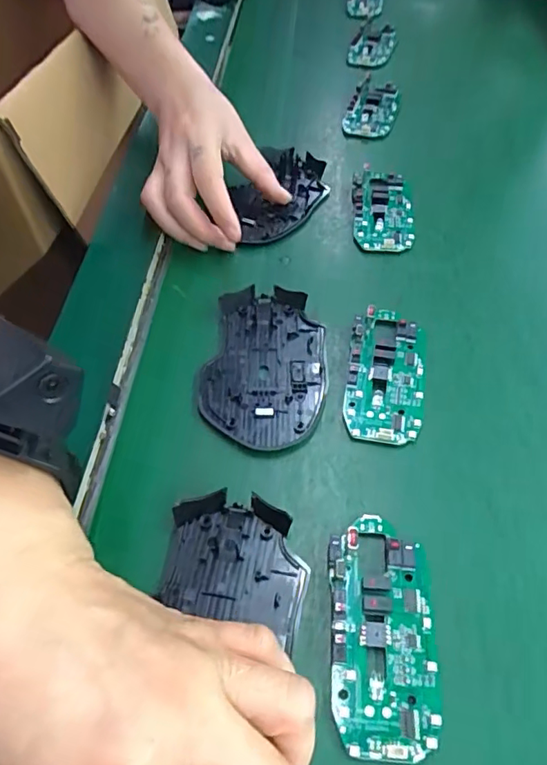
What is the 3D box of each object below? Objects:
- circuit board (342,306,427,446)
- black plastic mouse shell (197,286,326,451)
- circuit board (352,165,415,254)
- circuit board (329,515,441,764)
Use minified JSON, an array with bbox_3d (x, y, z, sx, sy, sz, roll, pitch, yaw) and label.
[{"bbox_3d":[0.068,-0.007,0.317,0.045,0.012,0.091,8,54,8],"label":"circuit board"},{"bbox_3d":[-0.004,-0.012,0.322,0.072,0.014,0.111,7,54,8],"label":"black plastic mouse shell"},{"bbox_3d":[0.086,-0.136,0.418,0.047,0.018,0.081,4,54,5],"label":"circuit board"},{"bbox_3d":[0.048,0.108,0.236,0.044,0.012,0.098,1,53,4],"label":"circuit board"}]

